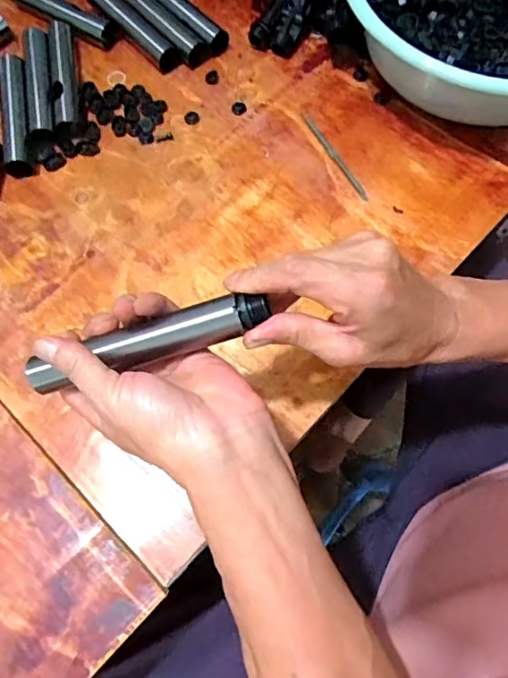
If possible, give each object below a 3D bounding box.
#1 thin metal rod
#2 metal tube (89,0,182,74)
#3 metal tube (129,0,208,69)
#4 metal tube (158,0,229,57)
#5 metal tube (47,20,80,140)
[{"bbox_3d":[0.079,-0.178,0.490,0.008,0.005,0.111,-29,71,-9],"label":"thin metal rod"},{"bbox_3d":[-0.136,-0.340,0.547,0.025,0.021,0.150,-40,73,-12],"label":"metal tube"},{"bbox_3d":[-0.105,-0.348,0.547,0.023,0.020,0.142,-40,73,-12],"label":"metal tube"},{"bbox_3d":[-0.083,-0.362,0.554,0.026,0.024,0.143,-39,73,-12],"label":"metal tube"},{"bbox_3d":[-0.195,-0.269,0.517,0.025,0.021,0.137,-9,70,-2],"label":"metal tube"}]

